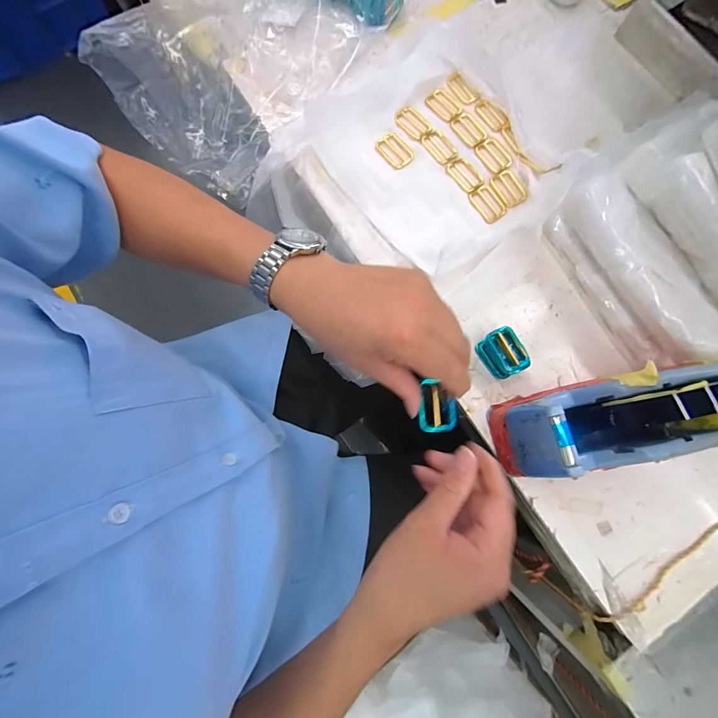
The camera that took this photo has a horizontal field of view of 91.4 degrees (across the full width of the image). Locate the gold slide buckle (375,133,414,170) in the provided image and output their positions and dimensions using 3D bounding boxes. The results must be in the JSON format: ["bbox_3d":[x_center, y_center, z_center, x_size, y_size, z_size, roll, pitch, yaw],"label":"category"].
[{"bbox_3d":[0.044,-0.251,0.421,0.031,0.004,0.049,-38,82,-8],"label":"gold slide buckle"}]

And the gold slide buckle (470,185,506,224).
[{"bbox_3d":[0.153,-0.183,0.414,0.030,0.004,0.045,-31,81,-7],"label":"gold slide buckle"}]

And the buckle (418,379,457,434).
[{"bbox_3d":[0.065,0.040,0.295,0.029,0.015,0.043,-4,79,-2],"label":"buckle"}]

